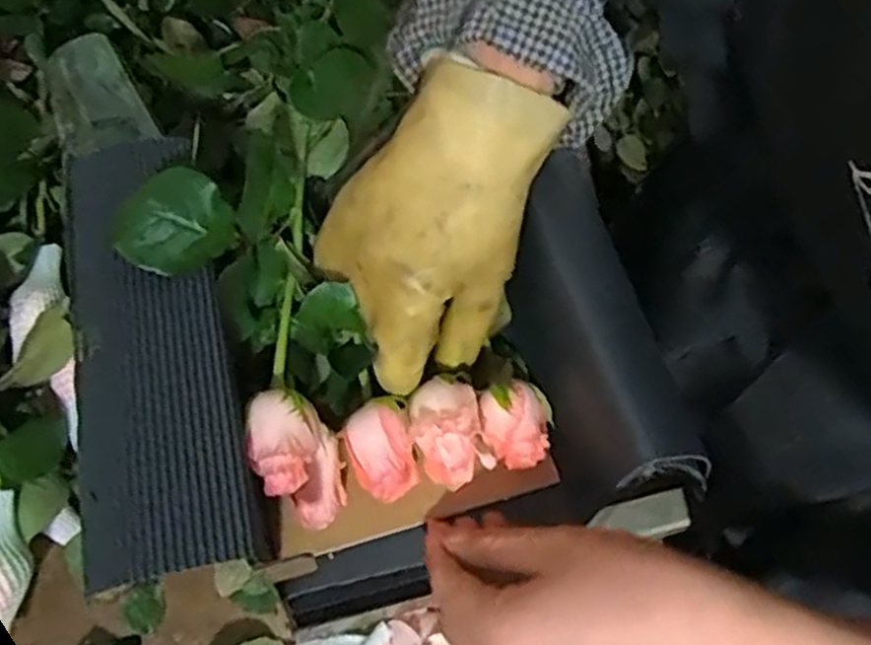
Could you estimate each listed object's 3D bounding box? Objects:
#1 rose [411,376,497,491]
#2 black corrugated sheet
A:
[{"bbox_3d":[0.005,0.050,0.358,0.032,0.030,0.047,-17,62,-11],"label":"rose"},{"bbox_3d":[-0.133,-0.029,0.339,0.066,0.016,0.285,-14,62,-10],"label":"black corrugated sheet"}]

